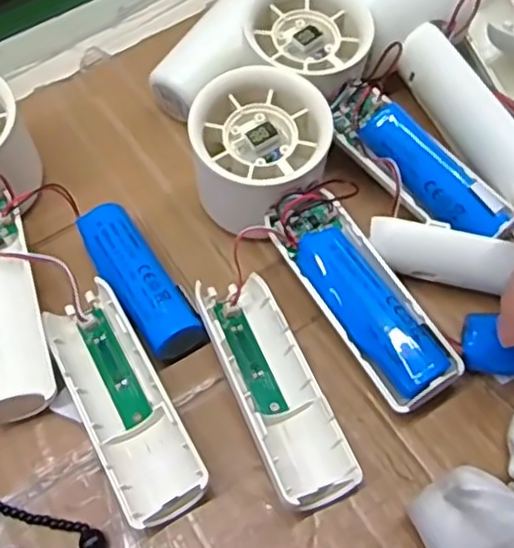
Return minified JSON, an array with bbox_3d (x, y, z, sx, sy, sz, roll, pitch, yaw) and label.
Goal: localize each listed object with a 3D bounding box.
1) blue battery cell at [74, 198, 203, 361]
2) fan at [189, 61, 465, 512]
[{"bbox_3d":[-0.049,0.004,0.286,0.023,0.023,0.078,-31,62,-14],"label":"blue battery cell"},{"bbox_3d":[0.015,-0.001,0.268,0.082,0.051,0.162,-22,62,-10],"label":"fan"}]

